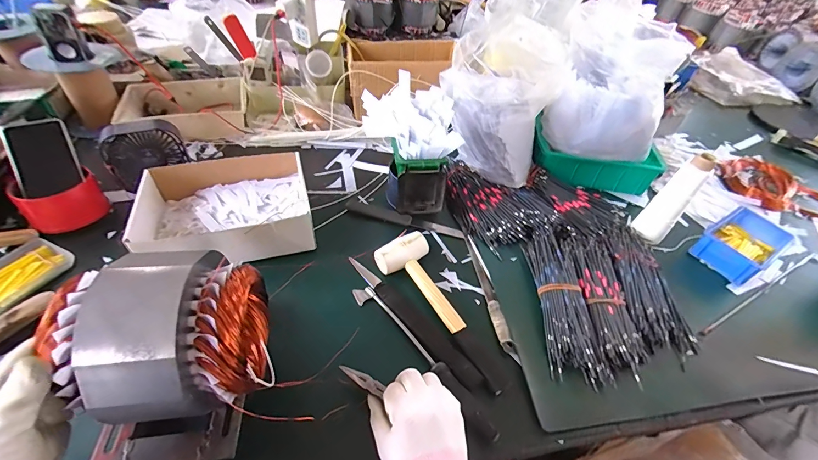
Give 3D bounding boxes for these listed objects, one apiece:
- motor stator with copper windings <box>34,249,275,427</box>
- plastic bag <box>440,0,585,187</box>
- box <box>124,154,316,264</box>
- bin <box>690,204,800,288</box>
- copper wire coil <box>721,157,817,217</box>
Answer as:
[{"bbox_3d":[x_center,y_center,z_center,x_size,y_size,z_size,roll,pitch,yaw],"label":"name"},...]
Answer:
[{"bbox_3d":[-0.225,0.103,0.339,0.155,0.123,0.122,-7,48,-13],"label":"motor stator with copper windings"},{"bbox_3d":[0.215,-0.369,0.716,0.193,0.163,0.523,18,74,11],"label":"plastic bag"},{"bbox_3d":[-0.294,-0.028,0.581,0.257,0.082,0.196,-13,50,-18],"label":"box"},{"bbox_3d":[0.600,0.022,0.645,0.174,0.044,0.097,-21,52,-24],"label":"bin"},{"bbox_3d":[0.817,-0.101,0.808,0.205,0.026,0.171,11,47,4],"label":"copper wire coil"}]

